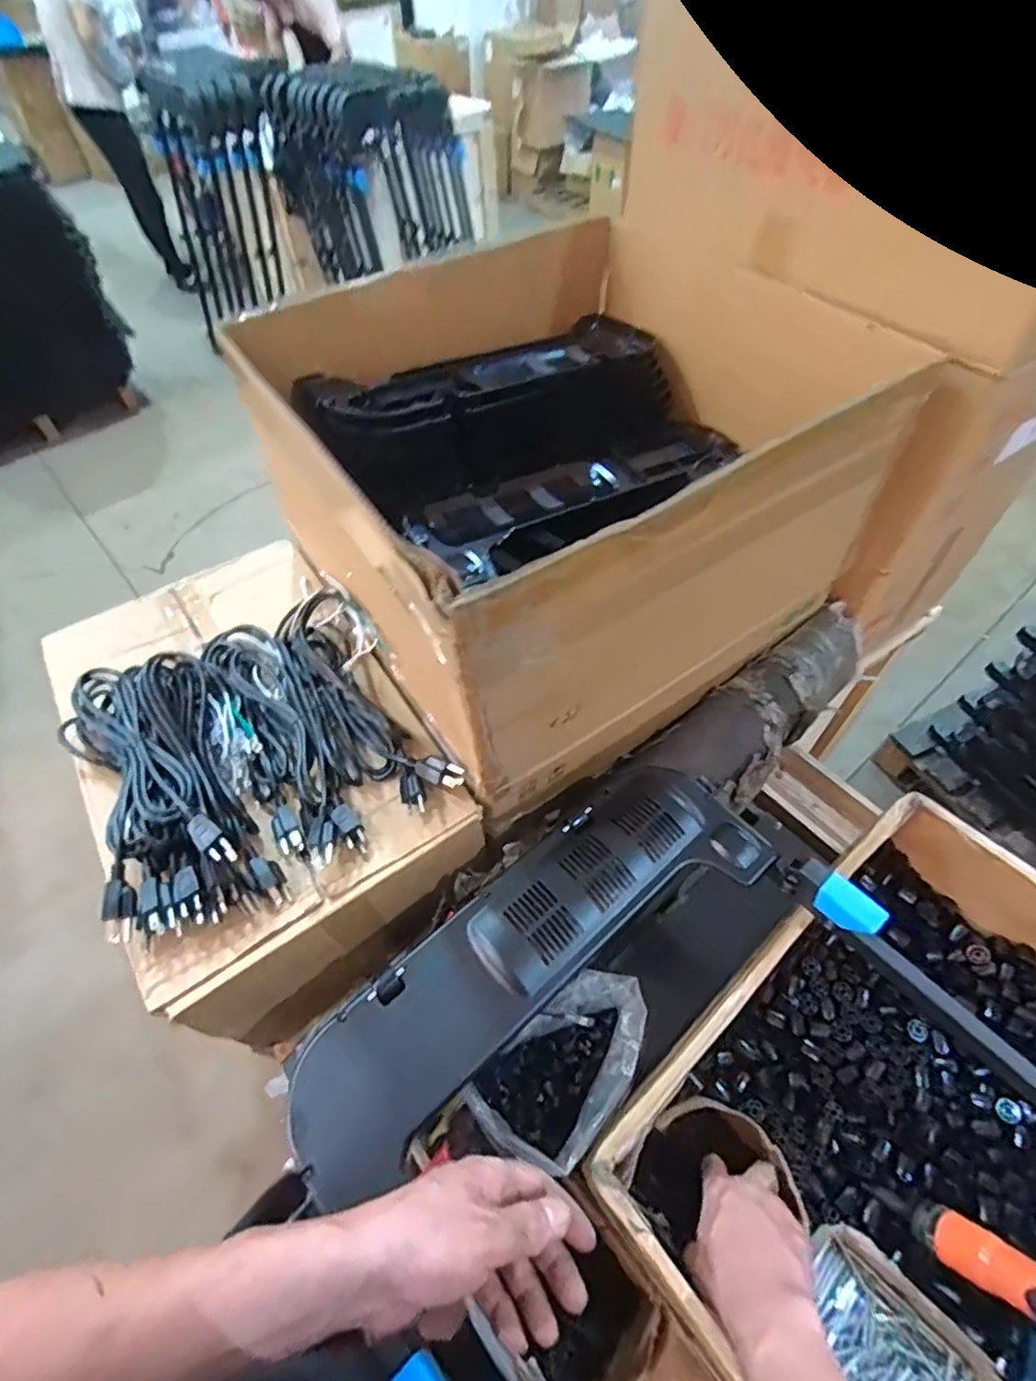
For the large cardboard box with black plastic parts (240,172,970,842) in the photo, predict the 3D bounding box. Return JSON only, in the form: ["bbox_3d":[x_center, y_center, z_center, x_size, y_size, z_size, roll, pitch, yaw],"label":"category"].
[{"bbox_3d":[0.042,-0.287,0.762,0.582,0.331,0.588,-30,58,-18],"label":"large cardboard box with black plastic parts"}]

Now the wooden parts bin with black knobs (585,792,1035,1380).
[{"bbox_3d":[0.372,0.394,0.585,0.519,0.152,0.352,-35,60,-20],"label":"wooden parts bin with black knobs"}]

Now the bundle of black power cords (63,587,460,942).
[{"bbox_3d":[-0.297,0.055,0.686,0.337,0.071,0.354,-28,58,-17],"label":"bundle of black power cords"}]

